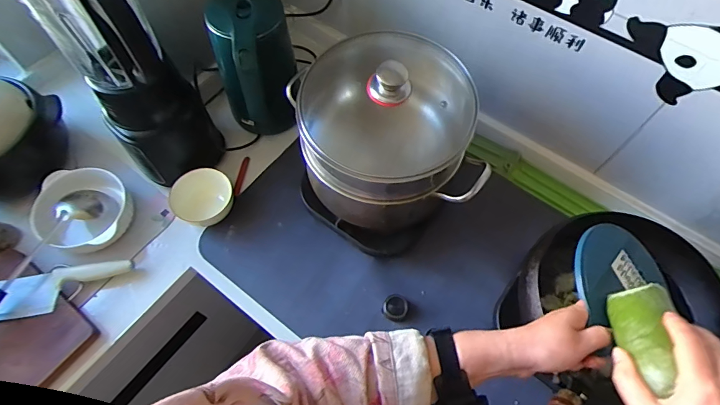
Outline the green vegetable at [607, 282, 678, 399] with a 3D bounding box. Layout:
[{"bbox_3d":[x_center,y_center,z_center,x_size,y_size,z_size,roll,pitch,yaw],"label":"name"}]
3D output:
[{"bbox_3d":[0.283,0.126,0.404,0.040,0.046,0.140,25,33,12],"label":"green vegetable"}]

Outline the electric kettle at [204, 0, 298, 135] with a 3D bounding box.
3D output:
[{"bbox_3d":[-0.192,-0.239,0.776,0.145,0.250,0.171,-14,64,-7],"label":"electric kettle"}]

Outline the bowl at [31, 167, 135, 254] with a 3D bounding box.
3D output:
[{"bbox_3d":[-0.467,0.006,0.705,0.120,0.078,0.154,5,63,2],"label":"bowl"}]

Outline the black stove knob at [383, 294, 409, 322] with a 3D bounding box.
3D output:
[{"bbox_3d":[0.060,0.176,0.689,0.039,0.016,0.041,0,63,0],"label":"black stove knob"}]

